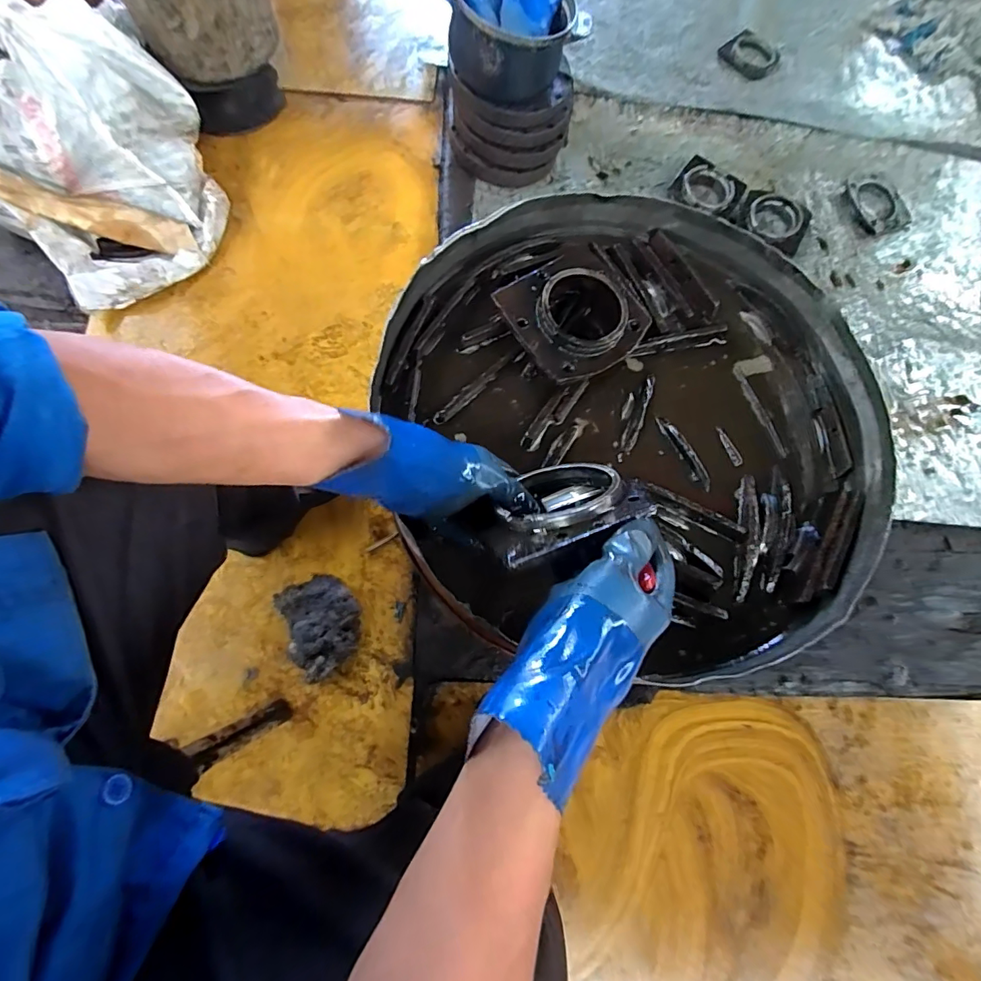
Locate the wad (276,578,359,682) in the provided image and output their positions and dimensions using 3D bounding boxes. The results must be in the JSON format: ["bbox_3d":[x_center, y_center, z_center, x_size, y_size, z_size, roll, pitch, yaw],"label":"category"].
[{"bbox_3d":[-0.286,0.218,0.802,0.118,0.067,0.160,-37,79,-11],"label":"wad"}]

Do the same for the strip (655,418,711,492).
[{"bbox_3d":[0.237,-0.046,0.578,0.024,0.004,0.102,-28,78,-13],"label":"strip"}]

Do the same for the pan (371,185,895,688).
[{"bbox_3d":[0.161,-0.100,0.574,0.562,0.082,0.562,2,73,-5],"label":"pan"}]

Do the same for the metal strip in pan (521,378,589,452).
[{"bbox_3d":[0.079,-0.096,0.571,0.027,0.018,0.115,38,73,6],"label":"metal strip in pan"}]

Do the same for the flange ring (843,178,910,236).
[{"bbox_3d":[0.969,-0.713,1.189,0.141,0.024,0.161,-19,76,-7],"label":"flange ring"}]

